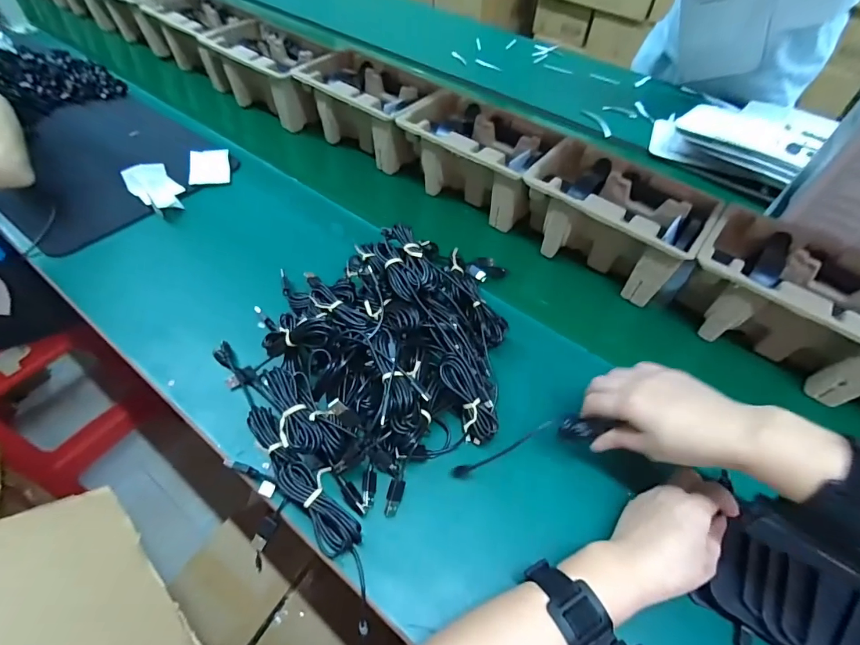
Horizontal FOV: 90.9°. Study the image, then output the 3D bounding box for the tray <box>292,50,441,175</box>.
[{"bbox_3d":[-0.091,-0.364,0.735,0.239,0.108,0.144,34,57,22],"label":"tray"}]

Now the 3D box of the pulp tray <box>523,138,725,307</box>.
[{"bbox_3d":[0.246,-0.139,0.581,0.221,0.105,0.139,31,56,20],"label":"pulp tray"}]

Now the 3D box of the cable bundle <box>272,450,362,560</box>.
[{"bbox_3d":[-0.102,0.156,0.376,0.039,0.026,0.104,-37,77,-28],"label":"cable bundle"}]

